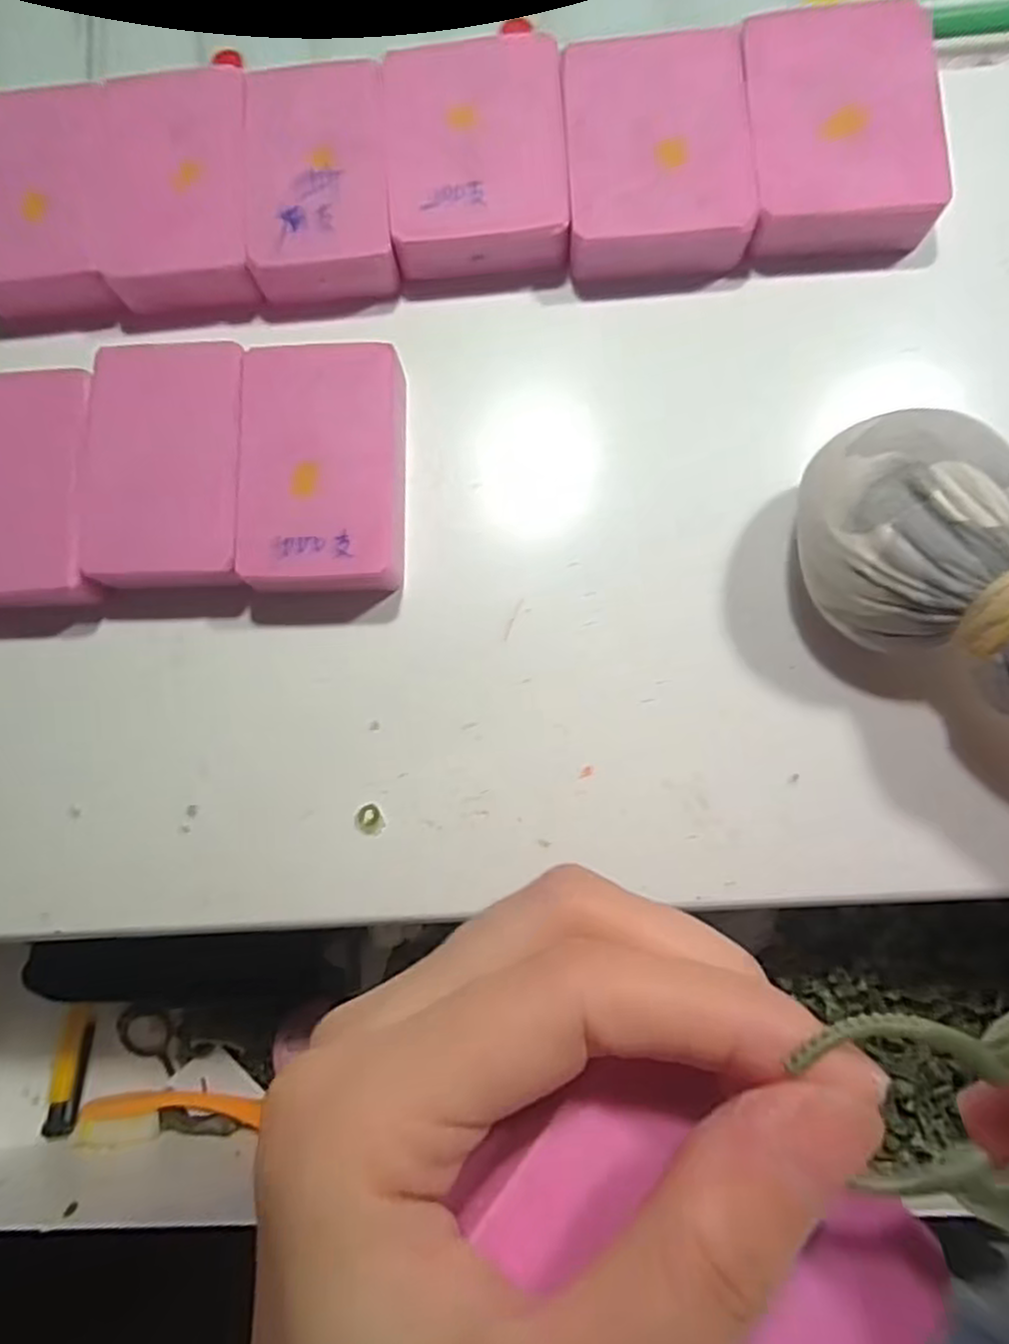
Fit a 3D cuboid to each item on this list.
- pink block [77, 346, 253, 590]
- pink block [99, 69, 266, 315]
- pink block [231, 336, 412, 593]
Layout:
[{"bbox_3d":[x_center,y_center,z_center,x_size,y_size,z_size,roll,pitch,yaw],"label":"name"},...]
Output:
[{"bbox_3d":[-0.098,-0.059,0.213,0.045,0.018,0.072,-2,81,4],"label":"pink block"},{"bbox_3d":[-0.101,-0.152,0.224,0.044,0.015,0.075,-6,81,3],"label":"pink block"},{"bbox_3d":[-0.051,-0.058,0.210,0.047,0.019,0.072,-2,81,4],"label":"pink block"}]

